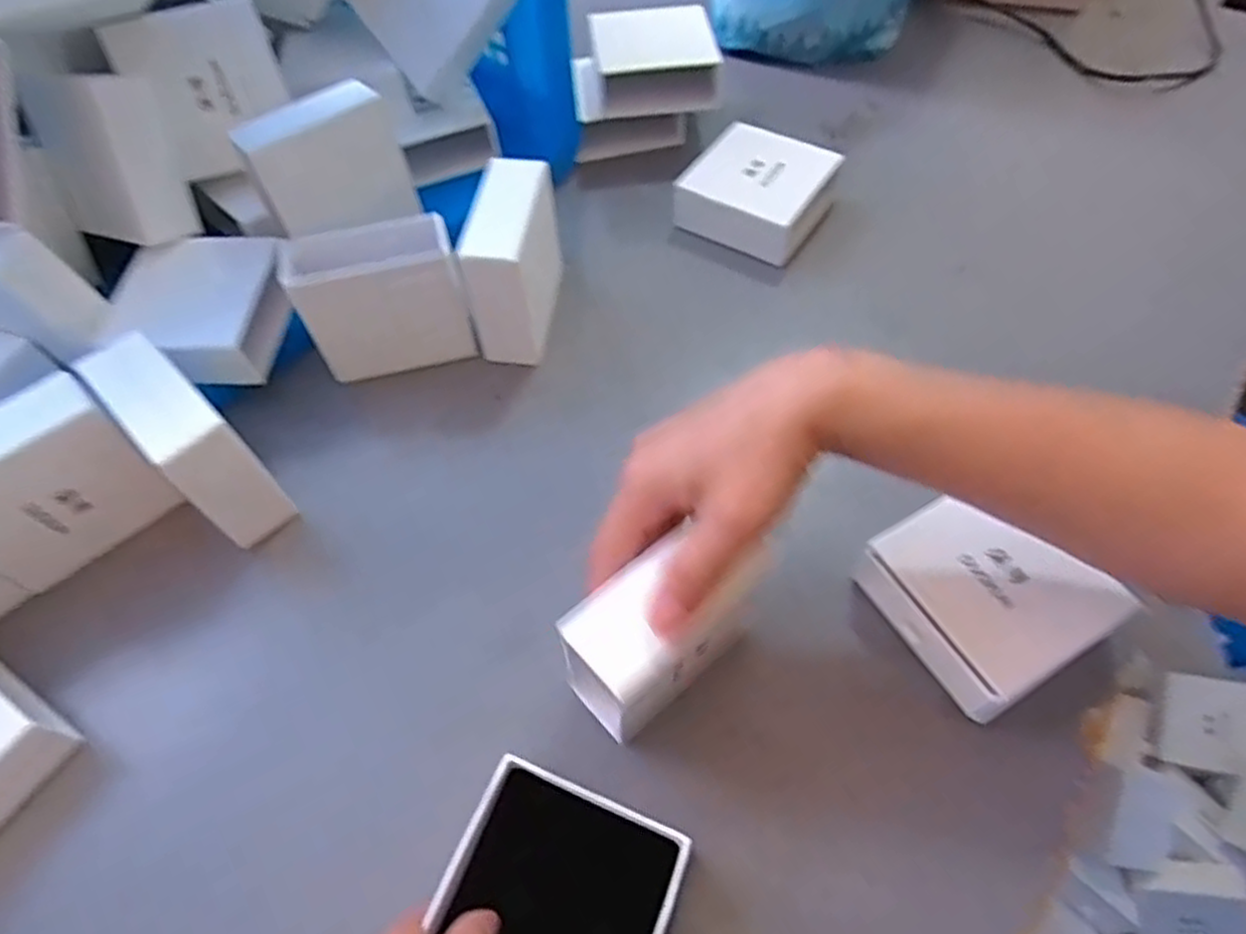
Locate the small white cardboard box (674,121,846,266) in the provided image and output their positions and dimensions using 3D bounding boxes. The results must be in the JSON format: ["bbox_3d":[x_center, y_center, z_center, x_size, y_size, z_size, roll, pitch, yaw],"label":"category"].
[{"bbox_3d":[0.099,-0.203,0.545,0.097,0.040,0.095,26,62,18],"label":"small white cardboard box"}]

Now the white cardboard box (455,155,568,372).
[{"bbox_3d":[-0.068,-0.130,0.475,0.043,0.094,0.091,6,57,6],"label":"white cardboard box"}]

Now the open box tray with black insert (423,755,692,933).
[{"bbox_3d":[-0.028,0.182,0.310,0.088,0.032,0.085,20,60,15],"label":"open box tray with black insert"}]

